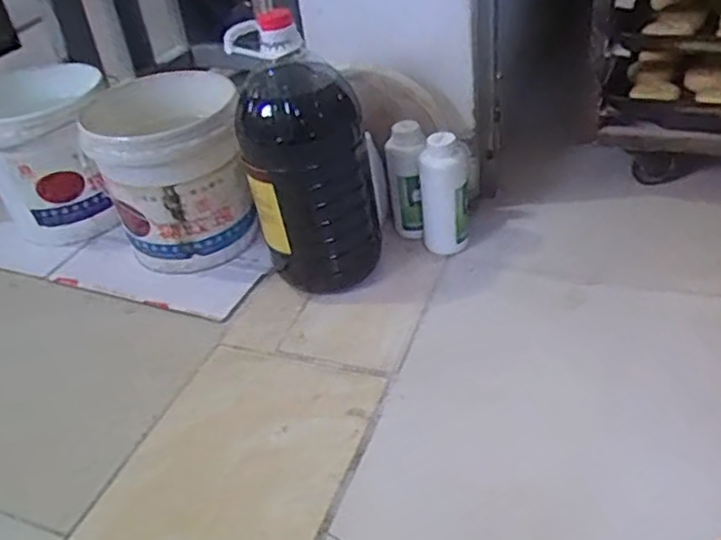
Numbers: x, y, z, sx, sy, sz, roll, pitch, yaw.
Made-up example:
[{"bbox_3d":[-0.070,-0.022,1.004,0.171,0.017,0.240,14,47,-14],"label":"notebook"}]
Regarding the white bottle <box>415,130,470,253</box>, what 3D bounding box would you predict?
[{"bbox_3d":[0.132,-0.114,1.070,0.075,0.195,0.075,-4,36,5],"label":"white bottle"}]

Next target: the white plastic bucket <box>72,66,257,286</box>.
[{"bbox_3d":[-0.313,-0.159,1.153,0.248,0.262,0.238,-18,39,-14],"label":"white plastic bucket"}]

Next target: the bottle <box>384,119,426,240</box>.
[{"bbox_3d":[0.078,-0.140,1.110,0.056,0.192,0.061,-5,37,4],"label":"bottle"}]

